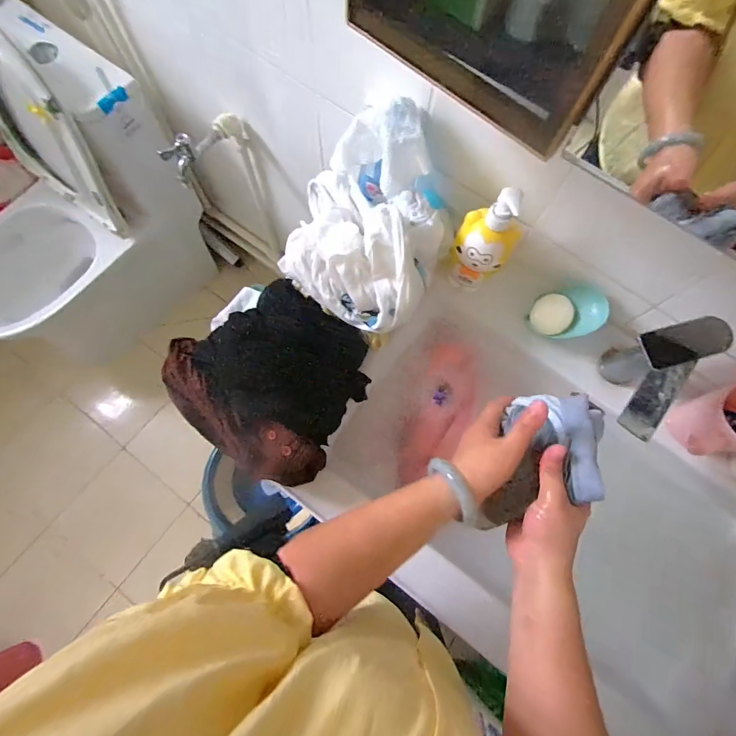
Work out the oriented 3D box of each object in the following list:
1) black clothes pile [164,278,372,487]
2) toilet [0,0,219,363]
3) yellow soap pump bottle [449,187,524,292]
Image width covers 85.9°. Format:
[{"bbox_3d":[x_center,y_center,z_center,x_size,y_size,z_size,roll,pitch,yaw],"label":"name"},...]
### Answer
[{"bbox_3d":[-0.121,0.007,0.533,0.219,0.093,0.231,1,74,-2],"label":"black clothes pile"},{"bbox_3d":[-0.797,-0.370,1.019,0.357,0.663,0.631,33,76,7],"label":"toilet"},{"bbox_3d":[0.161,-0.172,0.553,0.078,0.184,0.062,34,76,7],"label":"yellow soap pump bottle"}]

